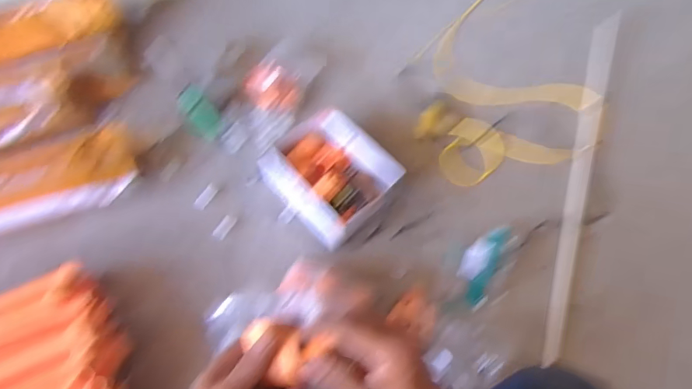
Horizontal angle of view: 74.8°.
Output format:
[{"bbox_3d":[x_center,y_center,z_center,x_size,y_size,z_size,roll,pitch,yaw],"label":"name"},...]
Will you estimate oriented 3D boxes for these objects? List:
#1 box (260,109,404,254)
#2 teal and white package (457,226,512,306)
[{"bbox_3d":[-0.038,-0.049,1.097,0.225,0.093,0.298,-39,67,-17],"label":"box"},{"bbox_3d":[0.301,0.148,1.003,0.071,0.029,0.189,23,65,14],"label":"teal and white package"}]

